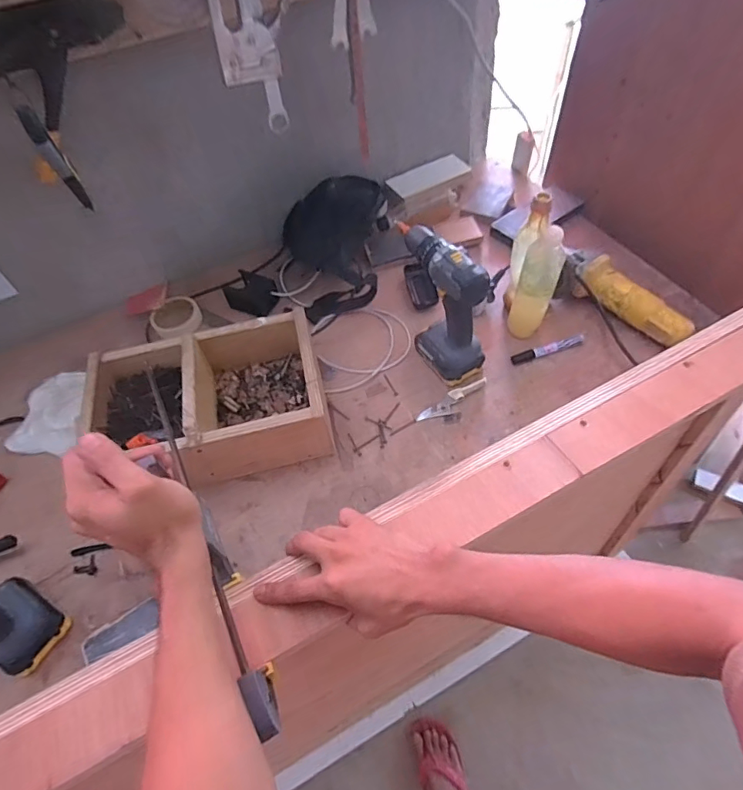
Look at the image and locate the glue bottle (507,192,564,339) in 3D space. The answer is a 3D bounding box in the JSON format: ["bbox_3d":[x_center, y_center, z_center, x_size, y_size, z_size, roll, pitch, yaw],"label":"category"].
[{"bbox_3d":[0.267,-0.203,0.802,0.066,0.224,0.087,4,56,7],"label":"glue bottle"}]

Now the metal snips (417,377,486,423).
[{"bbox_3d":[0.138,0.012,0.785,0.126,0.012,0.046,-34,60,-18],"label":"metal snips"}]

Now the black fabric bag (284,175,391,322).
[{"bbox_3d":[-0.069,-0.295,0.939,0.215,0.134,0.307,-4,55,1],"label":"black fabric bag"}]

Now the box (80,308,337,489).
[{"bbox_3d":[-0.248,0.008,0.753,0.344,0.117,0.236,-14,56,-5],"label":"box"}]

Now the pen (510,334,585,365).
[{"bbox_3d":[0.302,-0.077,0.832,0.131,0.021,0.016,-14,56,-5],"label":"pen"}]

